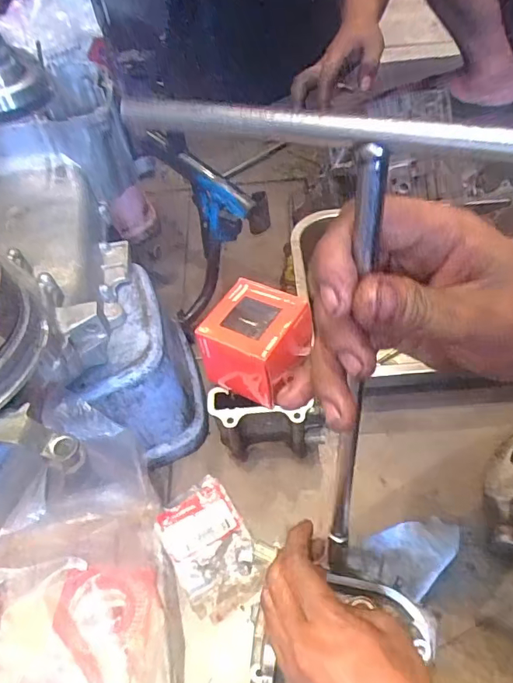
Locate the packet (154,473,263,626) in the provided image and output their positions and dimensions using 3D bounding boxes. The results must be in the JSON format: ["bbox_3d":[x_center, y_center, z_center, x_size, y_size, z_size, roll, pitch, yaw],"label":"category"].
[{"bbox_3d":[-0.045,0.193,0.467,0.073,0.010,0.118,-24,52,-14],"label":"packet"}]

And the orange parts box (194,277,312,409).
[{"bbox_3d":[-0.001,0.001,0.460,0.083,0.079,0.076,21,55,22],"label":"orange parts box"}]

